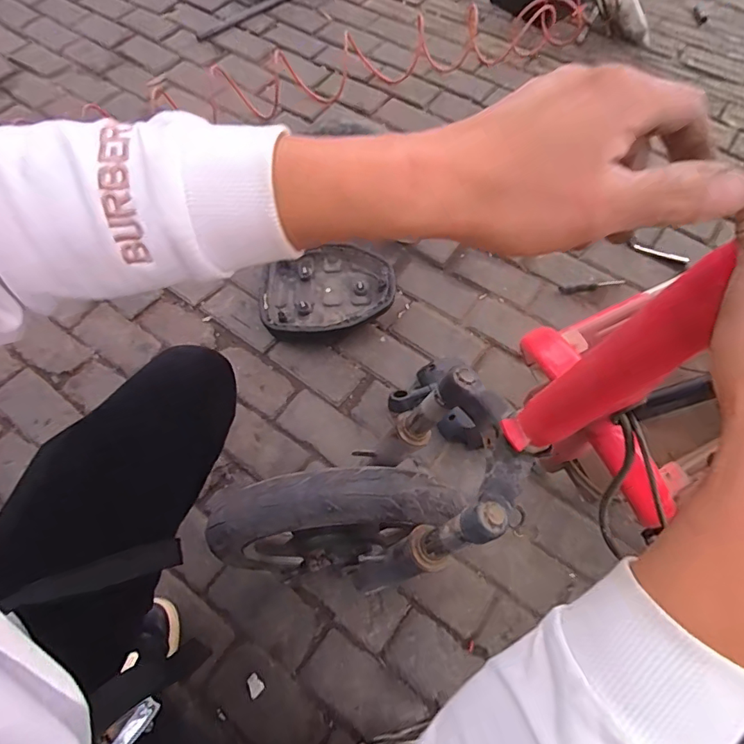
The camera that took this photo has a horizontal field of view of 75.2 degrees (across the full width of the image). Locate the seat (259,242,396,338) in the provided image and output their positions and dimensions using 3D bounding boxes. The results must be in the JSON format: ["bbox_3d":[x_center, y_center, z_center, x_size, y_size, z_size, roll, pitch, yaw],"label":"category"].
[{"bbox_3d":[-0.093,-0.164,1.069,0.281,0.090,0.212,-4,65,0],"label":"seat"}]

